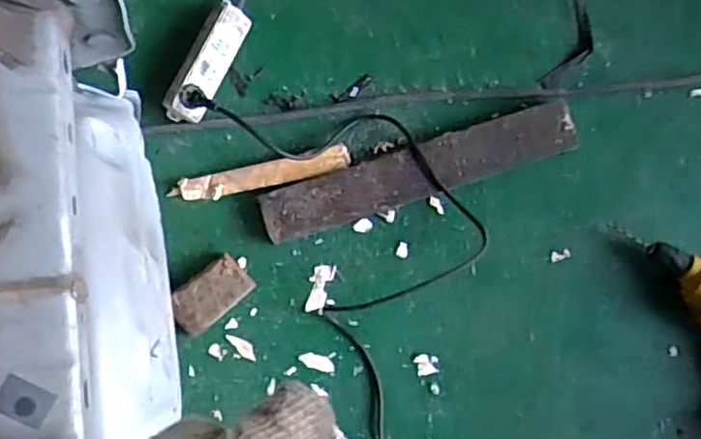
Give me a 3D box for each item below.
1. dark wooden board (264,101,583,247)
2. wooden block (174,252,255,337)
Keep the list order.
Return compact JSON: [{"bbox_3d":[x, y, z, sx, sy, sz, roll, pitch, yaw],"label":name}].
[{"bbox_3d":[0.105,-0.071,0.966,0.471,0.044,0.079,-19,85,-3],"label":"dark wooden board"},{"bbox_3d":[-0.193,0.105,0.929,0.110,0.034,0.062,-40,86,-4],"label":"wooden block"}]

